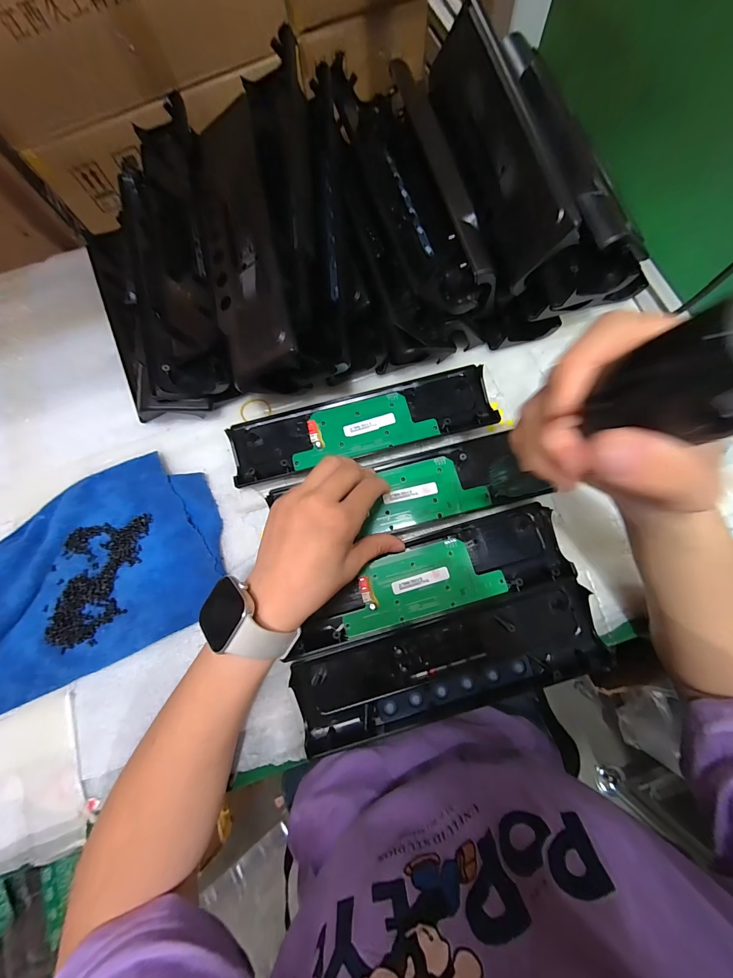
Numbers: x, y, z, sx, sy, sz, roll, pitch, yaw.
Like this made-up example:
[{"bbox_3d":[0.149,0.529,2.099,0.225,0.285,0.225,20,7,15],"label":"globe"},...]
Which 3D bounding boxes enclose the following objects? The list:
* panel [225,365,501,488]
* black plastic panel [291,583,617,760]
[{"bbox_3d":[-0.003,-0.062,0.339,0.248,0.017,0.064,-15,76,-1],"label":"panel"},{"bbox_3d":[0.068,0.146,0.288,0.245,0.015,0.071,-16,76,-1],"label":"black plastic panel"}]

